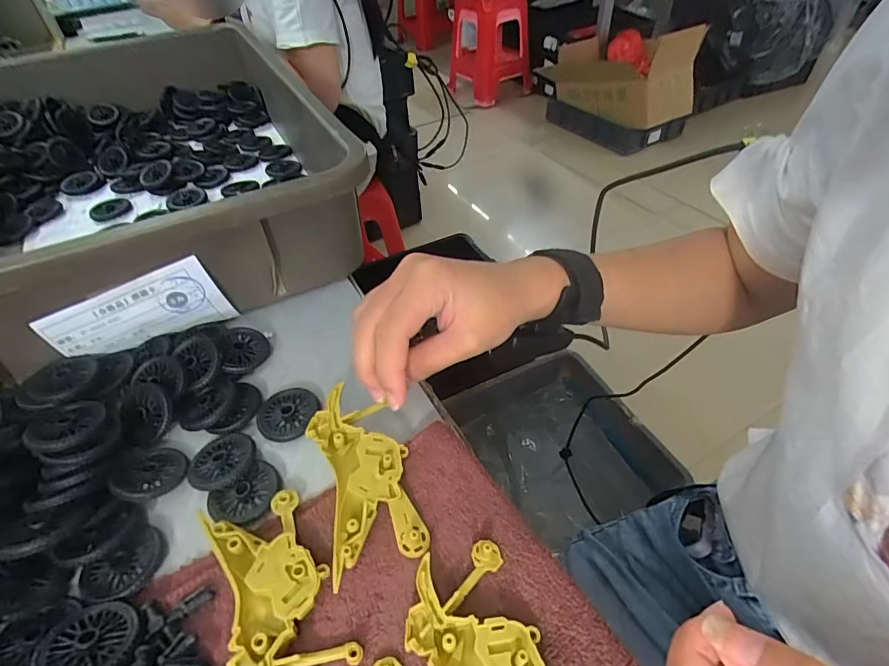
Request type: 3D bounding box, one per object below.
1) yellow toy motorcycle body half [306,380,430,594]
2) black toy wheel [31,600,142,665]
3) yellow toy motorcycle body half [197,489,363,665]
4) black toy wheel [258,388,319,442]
[{"bbox_3d":[-0.044,0.074,0.249,0.046,0.023,0.092,-15,46,-14],"label":"yellow toy motorcycle body half"},{"bbox_3d":[-0.154,0.134,0.200,0.036,0.004,0.039,3,23,-1],"label":"black toy wheel"},{"bbox_3d":[-0.080,0.121,0.216,0.048,0.010,0.095,-25,49,-20],"label":"yellow toy motorcycle body half"},{"bbox_3d":[-0.100,0.051,0.294,0.034,0.006,0.038,9,47,13],"label":"black toy wheel"}]

